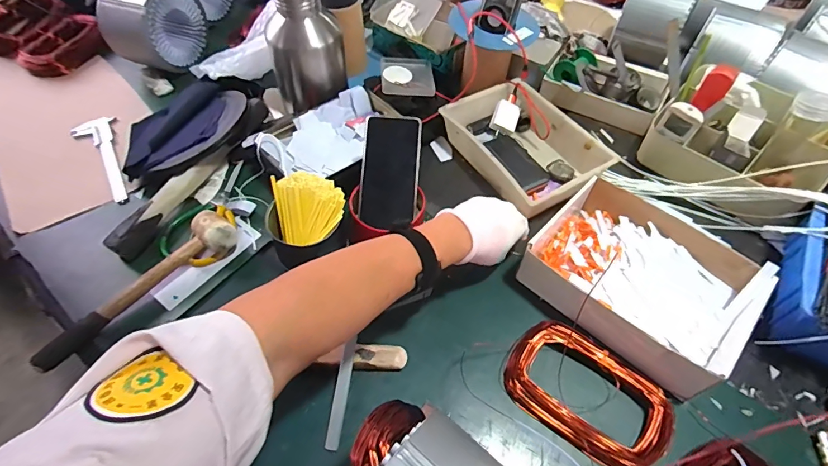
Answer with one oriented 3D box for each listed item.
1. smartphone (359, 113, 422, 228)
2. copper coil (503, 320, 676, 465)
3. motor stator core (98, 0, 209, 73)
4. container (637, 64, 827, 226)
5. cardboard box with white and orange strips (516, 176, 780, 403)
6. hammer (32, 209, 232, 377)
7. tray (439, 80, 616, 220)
[{"bbox_3d":[-0.033,-0.084,0.582,0.078,0.010,0.153,3,89,6],"label":"smartphone"},{"bbox_3d":[0.194,0.179,0.476,0.175,0.024,0.106,32,61,21],"label":"copper coil"},{"bbox_3d":[-0.499,-0.412,0.810,0.138,0.131,0.140,13,56,10],"label":"motor stator core"},{"bbox_3d":[0.488,-0.137,0.627,0.225,0.119,0.188,38,64,24],"label":"container"},{"bbox_3d":[0.282,0.059,0.533,0.205,0.069,0.246,-39,63,-24],"label":"cardboard box with white and orange strips"},{"bbox_3d":[-0.349,0.063,0.535,0.260,0.054,0.049,-38,62,-23],"label":"hammer"},{"bbox_3d":[0.178,-0.139,0.684,0.168,0.061,0.248,-26,58,-17],"label":"tray"}]

